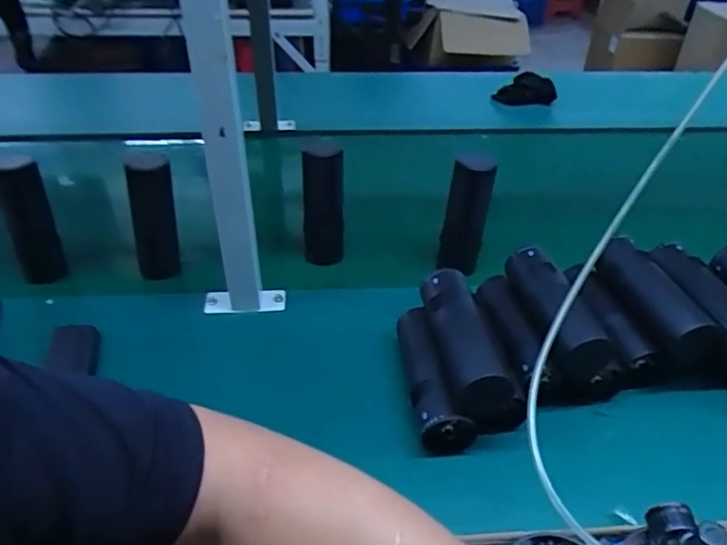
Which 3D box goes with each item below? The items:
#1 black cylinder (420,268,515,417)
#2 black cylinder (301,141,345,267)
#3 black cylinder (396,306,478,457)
[{"bbox_3d":[0.102,0.063,0.608,0.063,0.046,0.155,-4,38,-7],"label":"black cylinder"},{"bbox_3d":[-0.053,-0.088,0.788,0.050,0.181,0.042,-5,38,-7],"label":"black cylinder"},{"bbox_3d":[0.070,0.104,0.632,0.057,0.057,0.160,-4,38,-7],"label":"black cylinder"}]

